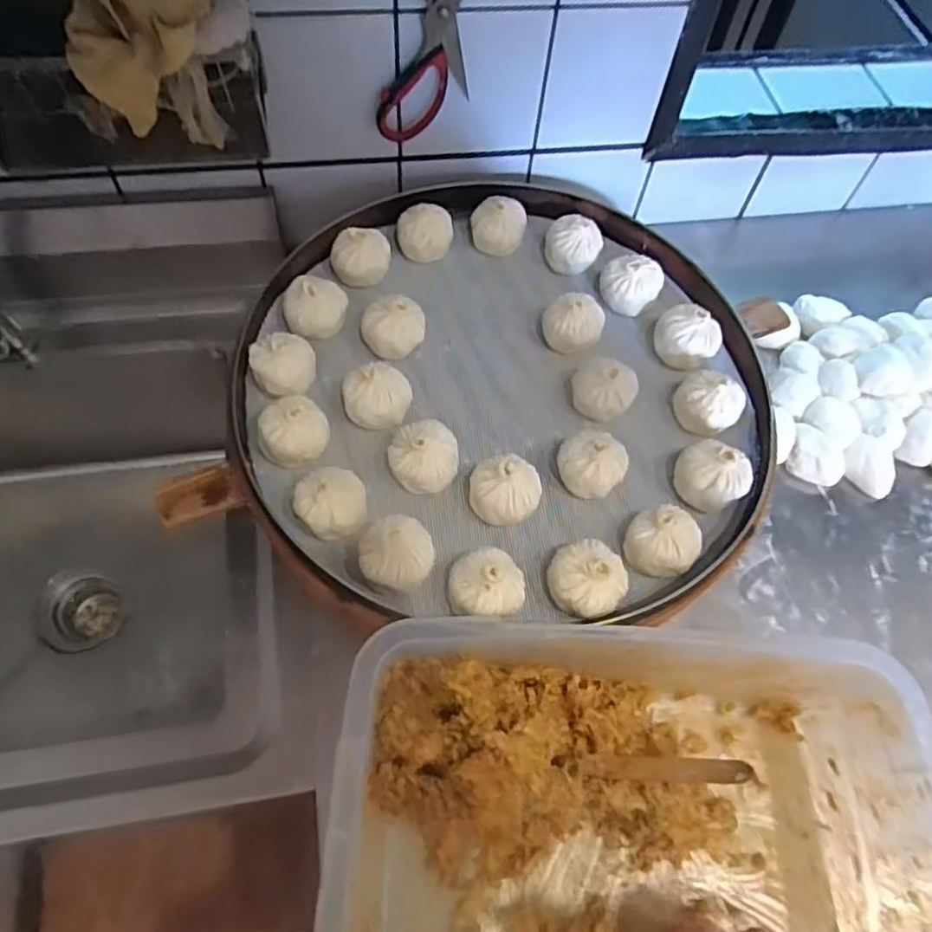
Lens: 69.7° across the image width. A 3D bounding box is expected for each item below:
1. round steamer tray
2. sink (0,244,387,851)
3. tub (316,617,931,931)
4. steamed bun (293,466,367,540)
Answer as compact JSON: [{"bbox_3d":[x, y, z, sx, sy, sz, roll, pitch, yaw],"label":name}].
[{"bbox_3d":[0.032,-0.084,0.644,0.486,0.082,0.466,2,61,-3],"label":"round steamer tray"},{"bbox_3d":[-0.466,0.106,0.778,0.623,0.315,0.595,-7,62,-8],"label":"sink"},{"bbox_3d":[0.116,0.277,0.473,0.391,0.141,0.288,-2,59,-4],"label":"tub"},{"bbox_3d":[-0.113,0.034,0.567,0.060,0.054,0.056,2,61,-3],"label":"steamed bun"}]

